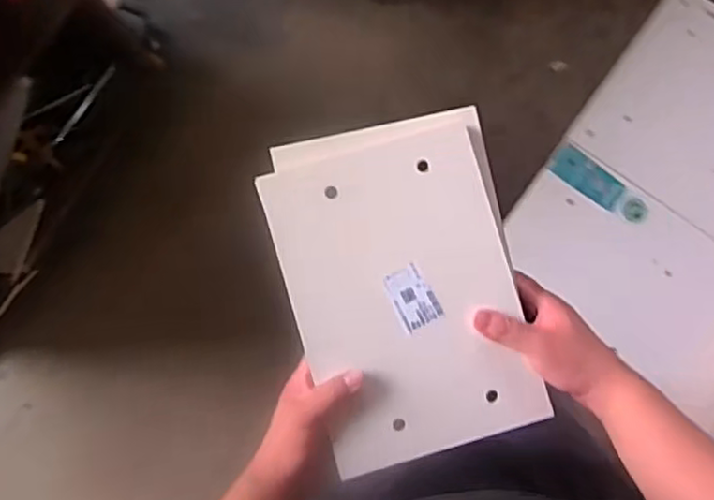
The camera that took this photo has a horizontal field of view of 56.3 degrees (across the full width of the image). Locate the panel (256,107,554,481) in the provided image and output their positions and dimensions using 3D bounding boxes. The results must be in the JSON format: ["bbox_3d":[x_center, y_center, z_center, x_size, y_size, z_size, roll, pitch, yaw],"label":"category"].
[{"bbox_3d":[0.043,0.034,0.612,0.206,0.021,0.298,-13,84,0],"label":"panel"}]

